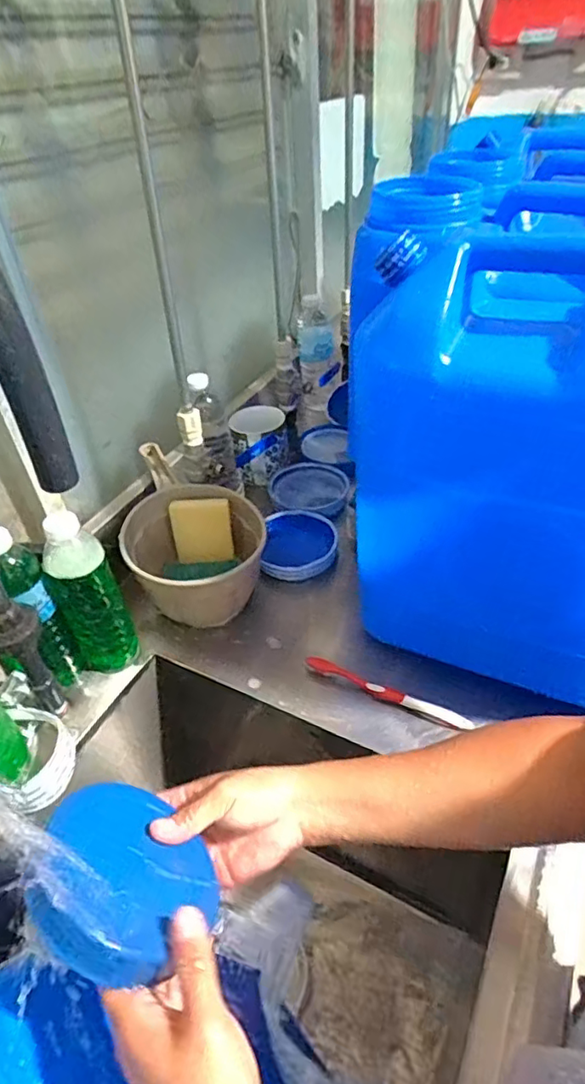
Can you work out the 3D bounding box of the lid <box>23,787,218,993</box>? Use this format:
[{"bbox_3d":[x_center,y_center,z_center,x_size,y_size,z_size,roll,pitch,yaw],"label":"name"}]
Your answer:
[{"bbox_3d":[-0.104,0.206,0.356,0.109,0.024,0.111,37,10,5],"label":"lid"}]

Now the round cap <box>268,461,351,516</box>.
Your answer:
[{"bbox_3d":[0.038,-0.083,0.895,0.123,0.030,0.126,-1,42,1],"label":"round cap"}]

